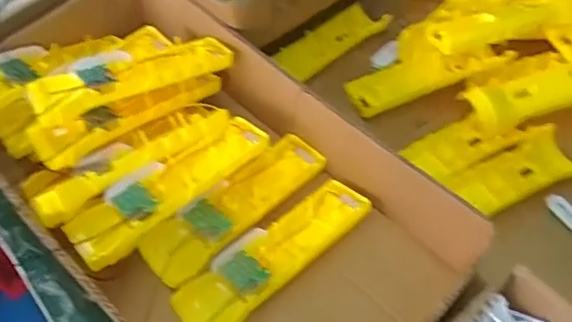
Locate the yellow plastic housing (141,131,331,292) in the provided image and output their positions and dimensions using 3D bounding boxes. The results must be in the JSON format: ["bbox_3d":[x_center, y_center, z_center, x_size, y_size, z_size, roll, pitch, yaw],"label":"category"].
[{"bbox_3d":[-0.037,0.034,0.452,0.167,0.021,0.050,-35,60,-25],"label":"yellow plastic housing"}]

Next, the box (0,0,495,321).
[{"bbox_3d":[-0.078,0.009,0.460,0.420,0.091,0.240,36,60,24],"label":"box"}]

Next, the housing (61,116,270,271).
[{"bbox_3d":[-0.090,0.019,0.443,0.164,0.033,0.047,-36,61,-25],"label":"housing"}]

